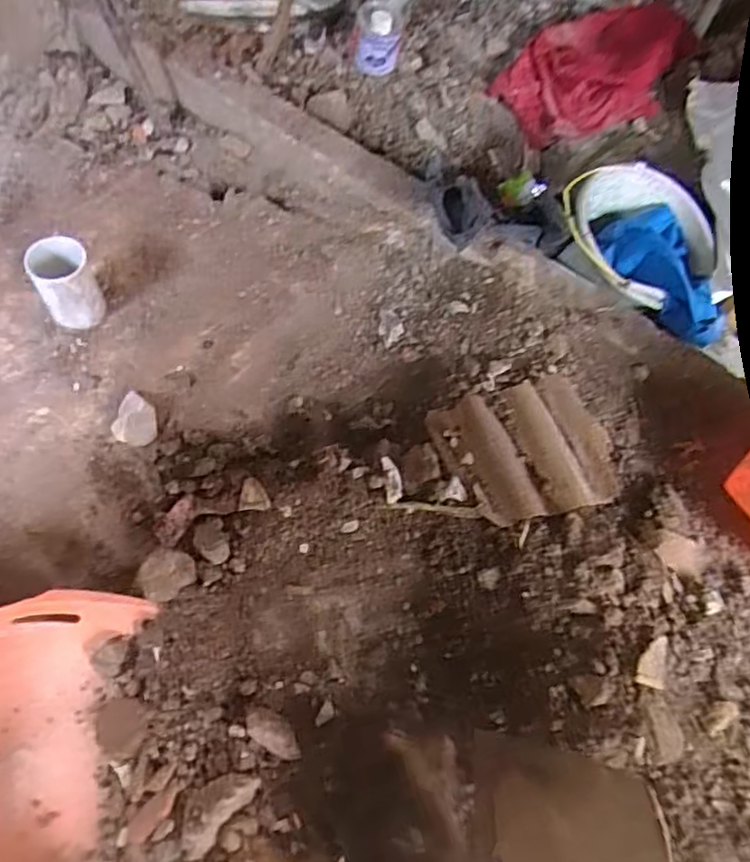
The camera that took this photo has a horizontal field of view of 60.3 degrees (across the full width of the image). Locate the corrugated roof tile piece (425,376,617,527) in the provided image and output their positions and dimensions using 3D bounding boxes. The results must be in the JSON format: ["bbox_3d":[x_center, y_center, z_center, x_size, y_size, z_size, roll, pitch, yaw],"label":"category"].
[{"bbox_3d":[0.228,0.028,0.970,0.248,0.046,0.216,-10,65,-10],"label":"corrugated roof tile piece"}]

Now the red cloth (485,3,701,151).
[{"bbox_3d":[0.425,-0.700,1.268,0.274,0.141,0.302,39,71,14],"label":"red cloth"}]

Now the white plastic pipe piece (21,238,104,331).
[{"bbox_3d":[-0.504,-0.237,1.066,0.089,0.134,0.091,-25,69,-16],"label":"white plastic pipe piece"}]

